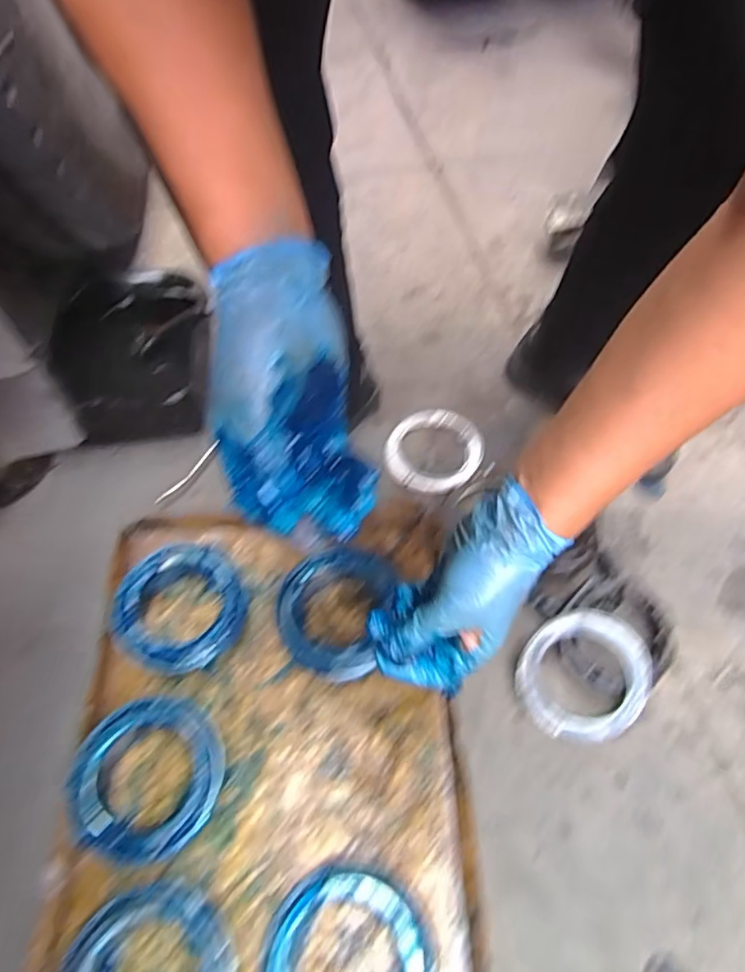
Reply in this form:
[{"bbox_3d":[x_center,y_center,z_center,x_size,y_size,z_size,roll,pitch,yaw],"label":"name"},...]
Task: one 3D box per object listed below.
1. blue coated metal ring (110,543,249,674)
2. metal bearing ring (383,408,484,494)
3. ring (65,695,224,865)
[{"bbox_3d":[-0.212,0.136,0.633,0.136,0.051,0.130,-1,58,1],"label":"blue coated metal ring"},{"bbox_3d":[0.084,-0.049,0.764,0.122,0.014,0.136,29,64,18],"label":"metal bearing ring"},{"bbox_3d":[-0.215,0.281,0.551,0.139,0.045,0.138,0,58,2],"label":"ring"}]

